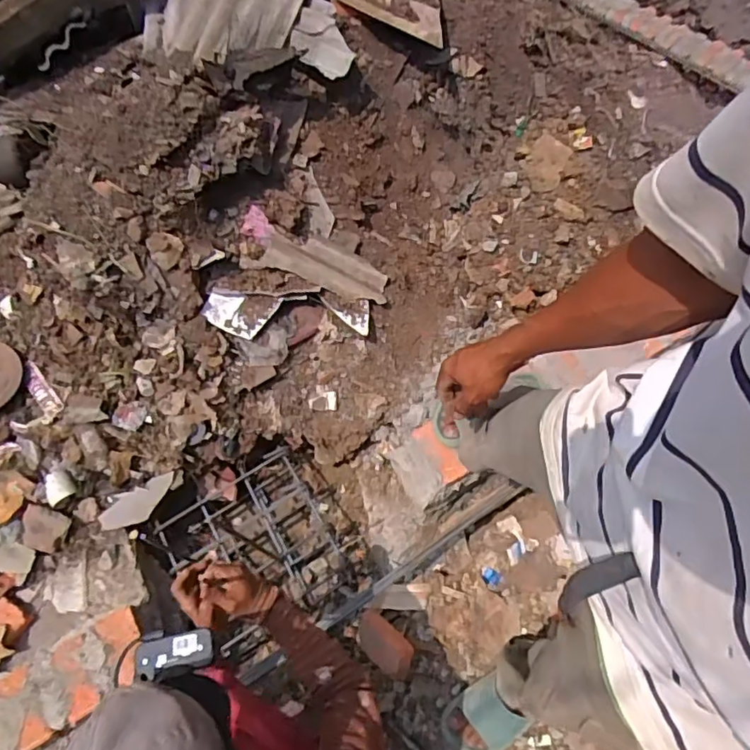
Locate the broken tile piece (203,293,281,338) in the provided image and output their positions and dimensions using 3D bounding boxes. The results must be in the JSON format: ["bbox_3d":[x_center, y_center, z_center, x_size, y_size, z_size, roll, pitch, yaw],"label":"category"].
[{"bbox_3d":[-0.335,-0.149,1.417,0.180,0.011,0.102,3,94,-11],"label":"broken tile piece"}]

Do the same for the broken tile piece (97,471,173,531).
[{"bbox_3d":[-0.586,0.322,1.402,0.189,0.011,0.090,-25,104,-23],"label":"broken tile piece"}]

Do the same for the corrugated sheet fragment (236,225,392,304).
[{"bbox_3d":[-0.142,-0.283,1.448,0.362,0.034,0.117,15,82,-18],"label":"corrugated sheet fragment"}]

